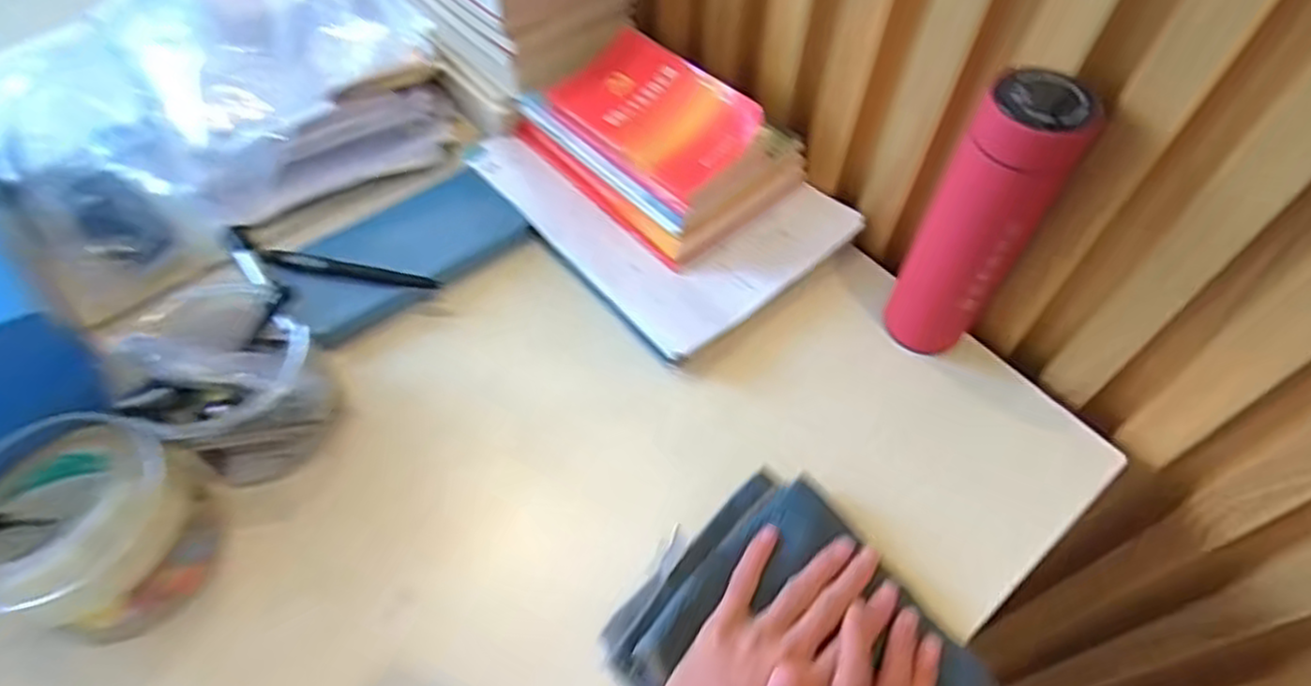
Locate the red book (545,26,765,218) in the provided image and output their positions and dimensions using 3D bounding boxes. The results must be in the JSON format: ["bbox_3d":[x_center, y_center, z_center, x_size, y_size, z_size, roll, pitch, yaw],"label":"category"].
[{"bbox_3d":[-0.002,-0.197,0.619,0.112,0.015,0.174,-44,67,-9],"label":"red book"}]

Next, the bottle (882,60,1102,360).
[{"bbox_3d":[0.221,-0.076,0.511,0.065,0.228,0.055,31,60,18],"label":"bottle"}]

